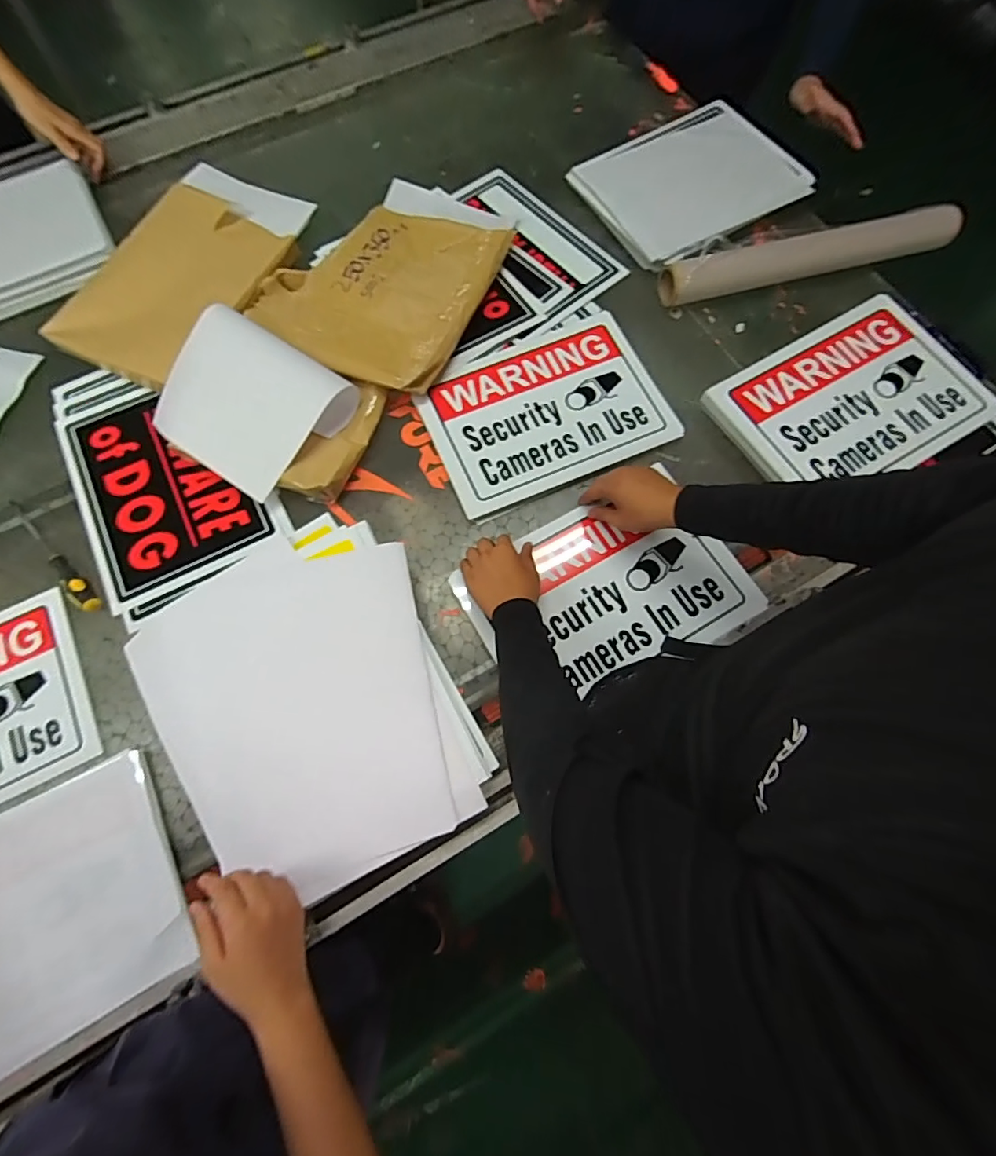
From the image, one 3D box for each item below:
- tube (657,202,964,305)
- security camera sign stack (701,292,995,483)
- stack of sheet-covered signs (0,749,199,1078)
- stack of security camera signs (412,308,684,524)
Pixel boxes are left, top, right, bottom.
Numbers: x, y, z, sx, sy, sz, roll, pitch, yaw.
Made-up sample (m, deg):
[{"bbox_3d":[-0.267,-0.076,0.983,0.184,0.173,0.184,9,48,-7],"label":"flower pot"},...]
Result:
[{"bbox_3d":[0.524,-0.546,0.850,0.520,0.053,0.053,-14,71,-3],"label":"tube"},{"bbox_3d":[0.535,-0.268,0.764,0.376,0.038,0.255,-30,73,-8],"label":"security camera sign stack"},{"bbox_3d":[-0.550,0.393,0.575,0.345,0.027,0.266,-28,73,-8],"label":"stack of sheet-covered signs"},{"bbox_3d":[0.074,-0.262,0.784,0.355,0.014,0.253,-23,72,-6],"label":"stack of security camera signs"}]

